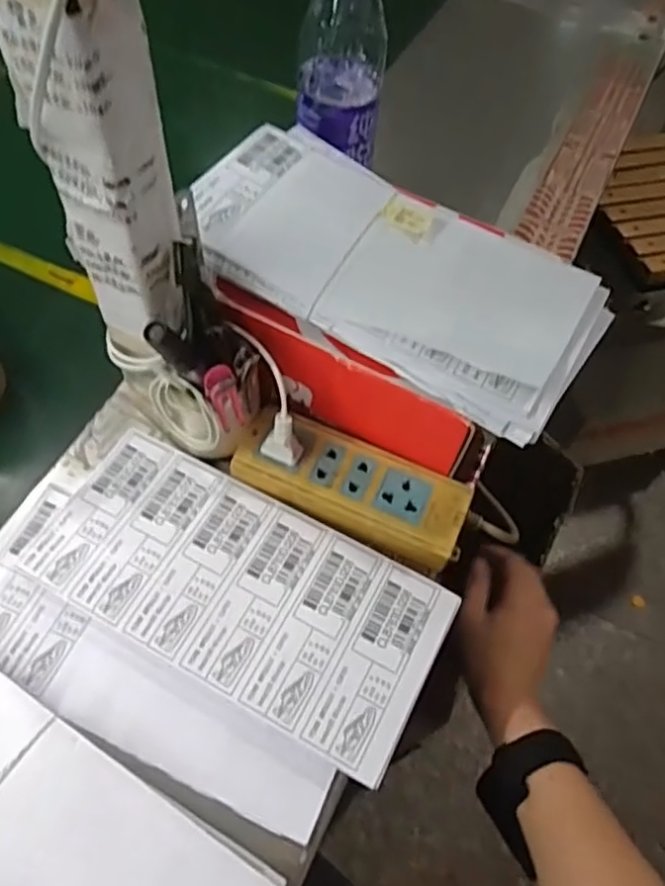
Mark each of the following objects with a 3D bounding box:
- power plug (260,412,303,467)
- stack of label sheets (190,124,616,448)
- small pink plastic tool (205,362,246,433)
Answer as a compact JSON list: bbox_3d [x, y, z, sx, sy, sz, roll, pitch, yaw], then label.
[{"bbox_3d":[-0.032,-0.004,0.416,0.026,0.039,0.015,24,62,10],"label":"power plug"},{"bbox_3d":[0.038,-0.113,0.407,0.256,0.022,0.133,33,64,14],"label":"stack of label sheets"},{"bbox_3d":[-0.067,-0.028,0.404,0.021,0.051,0.010,-37,60,-21],"label":"small pink plastic tool"}]

